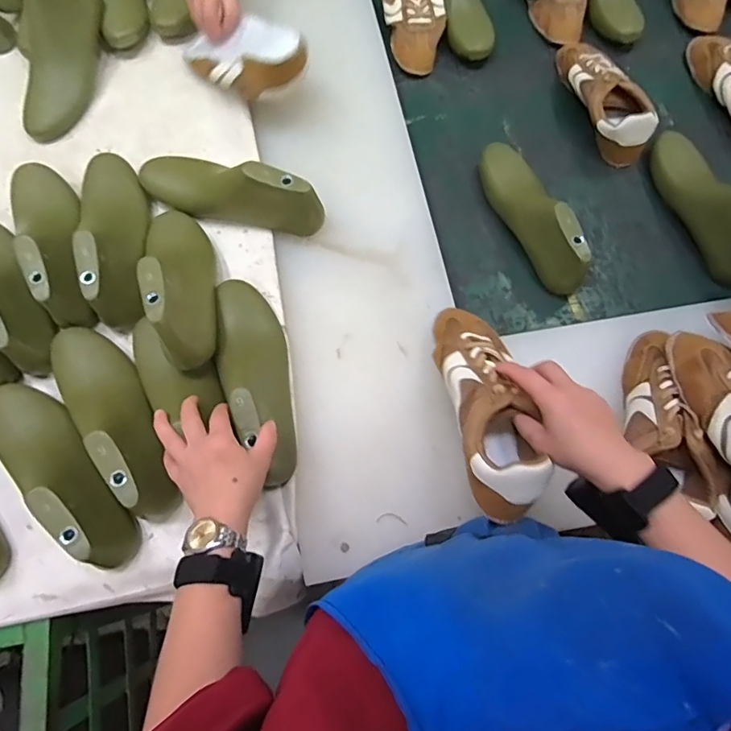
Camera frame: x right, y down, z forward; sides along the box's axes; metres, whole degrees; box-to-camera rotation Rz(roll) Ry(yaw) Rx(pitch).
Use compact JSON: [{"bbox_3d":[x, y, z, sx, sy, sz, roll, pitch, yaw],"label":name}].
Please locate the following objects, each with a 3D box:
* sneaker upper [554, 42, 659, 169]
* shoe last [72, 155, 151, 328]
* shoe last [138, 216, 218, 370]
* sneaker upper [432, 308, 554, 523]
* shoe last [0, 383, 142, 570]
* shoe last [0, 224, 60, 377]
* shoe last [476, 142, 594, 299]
[{"bbox_3d":[0.377,-0.440,0.794,0.098,0.068,0.252,-19,73,-5],"label":"sneaker upper"},{"bbox_3d":[-0.327,-0.177,0.644,0.075,0.096,0.272,-14,72,-3],"label":"shoe last"},{"bbox_3d":[-0.228,-0.110,0.599,0.073,0.102,0.259,-15,46,-4],"label":"shoe last"},{"bbox_3d":[0.125,0.025,0.519,0.084,0.071,0.241,-8,57,-1],"label":"sneaker upper"},{"bbox_3d":[-0.335,0.103,0.532,0.251,0.091,0.079,37,77,12],"label":"shoe last"},{"bbox_3d":[-0.464,-0.107,0.620,0.070,0.102,0.255,-36,75,-10],"label":"shoe last"},{"bbox_3d":[0.231,-0.222,0.705,0.063,0.090,0.252,-16,73,-4],"label":"shoe last"}]

